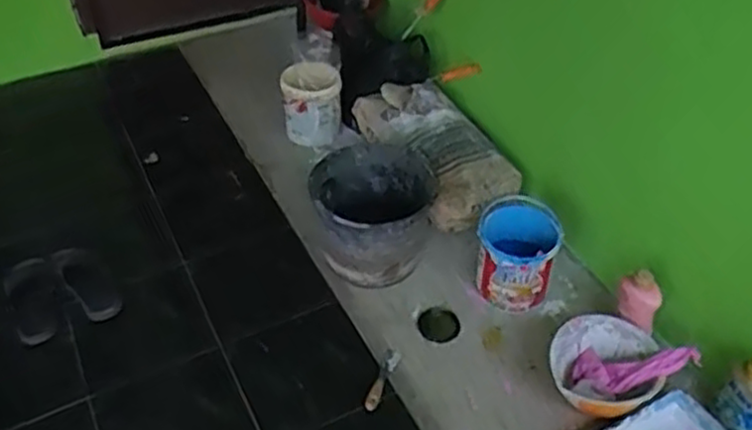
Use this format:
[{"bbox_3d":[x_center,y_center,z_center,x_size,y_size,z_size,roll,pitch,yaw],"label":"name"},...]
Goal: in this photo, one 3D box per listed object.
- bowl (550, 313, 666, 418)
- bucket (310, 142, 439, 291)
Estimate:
[{"bbox_3d":[0.475,0.321,1.569,0.222,0.079,0.240,-1,38,1],"label":"bowl"},{"bbox_3d":[0.002,0.008,1.830,0.287,0.253,0.281,-1,38,1],"label":"bucket"}]

